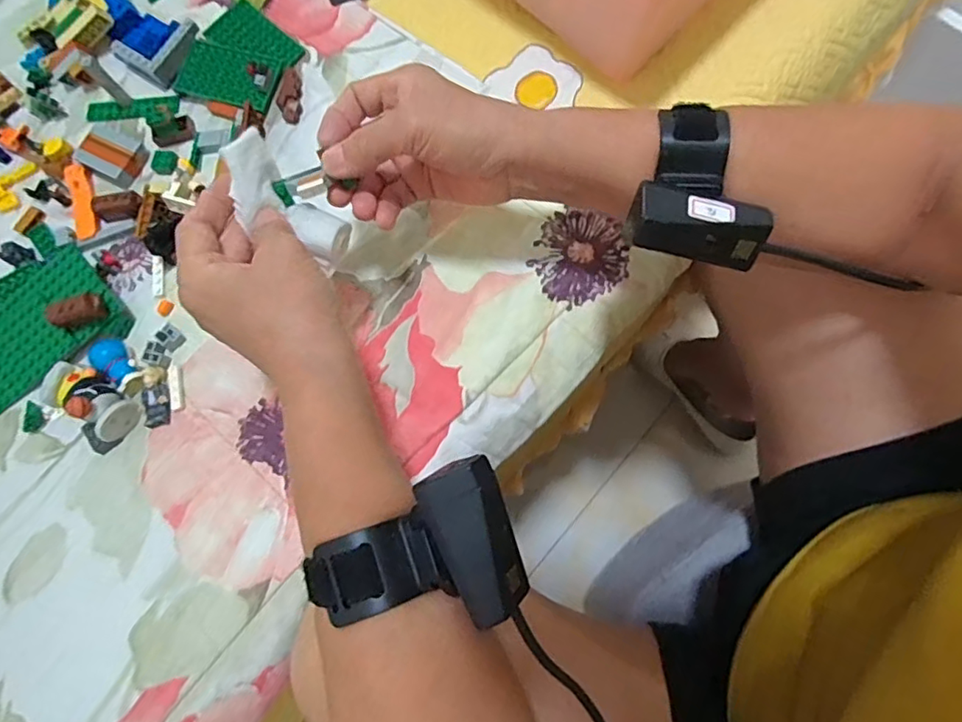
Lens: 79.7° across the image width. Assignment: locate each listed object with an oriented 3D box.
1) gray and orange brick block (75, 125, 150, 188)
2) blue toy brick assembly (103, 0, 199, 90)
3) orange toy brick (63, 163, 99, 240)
[{"bbox_3d":[-0.301,-0.169,0.469,0.051,0.012,0.039,28,79,9],"label":"gray and orange brick block"},{"bbox_3d":[-0.305,-0.293,0.490,0.147,0.022,0.059,39,81,11],"label":"blue toy brick assembly"},{"bbox_3d":[-0.320,-0.128,0.462,0.020,0.006,0.069,-19,76,-3],"label":"orange toy brick"}]

